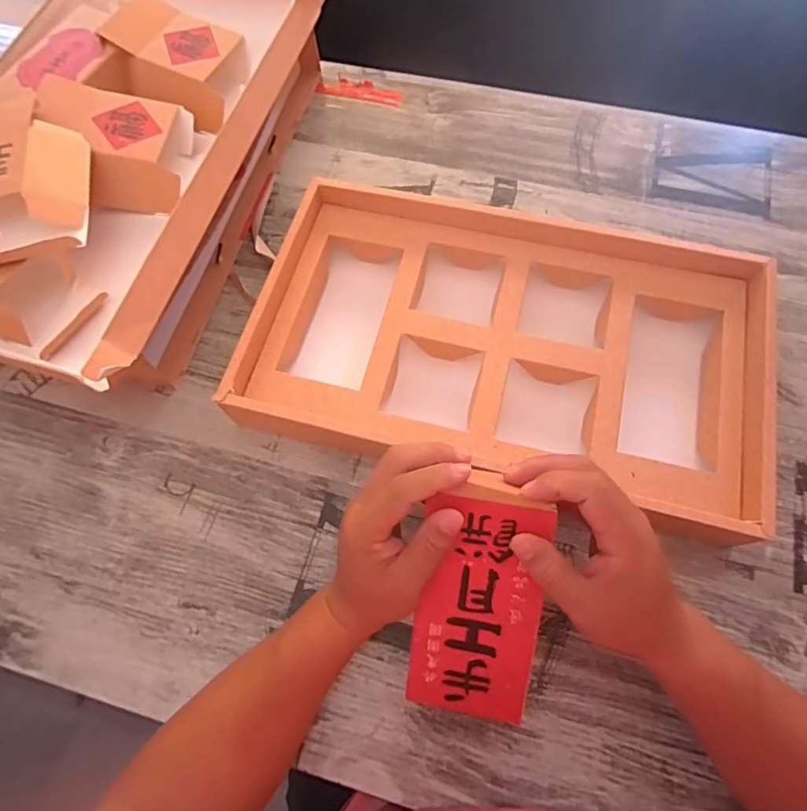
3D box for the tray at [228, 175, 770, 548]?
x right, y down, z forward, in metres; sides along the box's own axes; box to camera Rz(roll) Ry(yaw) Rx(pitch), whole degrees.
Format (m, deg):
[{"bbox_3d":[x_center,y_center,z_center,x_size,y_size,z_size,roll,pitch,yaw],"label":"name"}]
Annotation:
[{"bbox_3d":[0.097,-0.064,0.512,0.469,0.069,0.276,12,70,8],"label":"tray"}]

